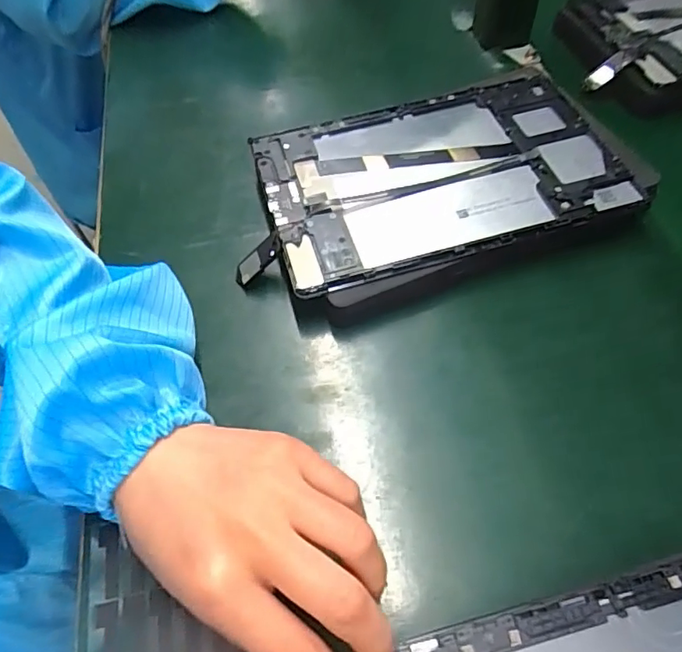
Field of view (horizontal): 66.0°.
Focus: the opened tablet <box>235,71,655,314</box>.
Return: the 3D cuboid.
[{"bbox_3d":[0.061,-0.099,0.373,0.262,0.027,0.150,-16,58,-7],"label":"opened tablet"}]

